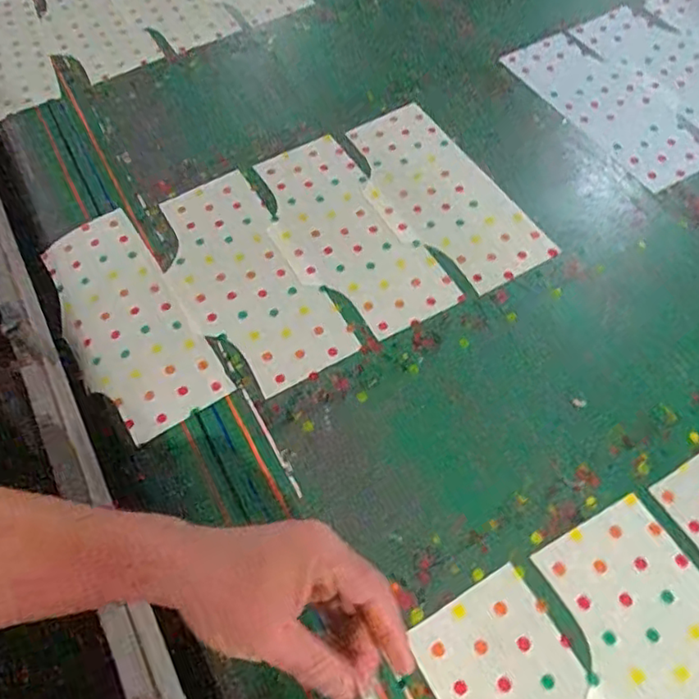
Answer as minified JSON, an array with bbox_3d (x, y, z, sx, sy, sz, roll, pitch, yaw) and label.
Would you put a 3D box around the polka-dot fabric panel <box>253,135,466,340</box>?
[{"bbox_3d":[-0.012,-0.128,0.662,0.129,0.008,0.286,-27,58,-12],"label":"polka-dot fabric panel"}]

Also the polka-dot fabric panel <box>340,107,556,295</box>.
[{"bbox_3d":[0.094,-0.176,0.683,0.131,0.008,0.278,-27,61,-13],"label":"polka-dot fabric panel"}]

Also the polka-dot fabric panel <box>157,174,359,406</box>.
[{"bbox_3d":[-0.115,-0.079,0.636,0.126,0.007,0.288,-27,58,-12],"label":"polka-dot fabric panel"}]

